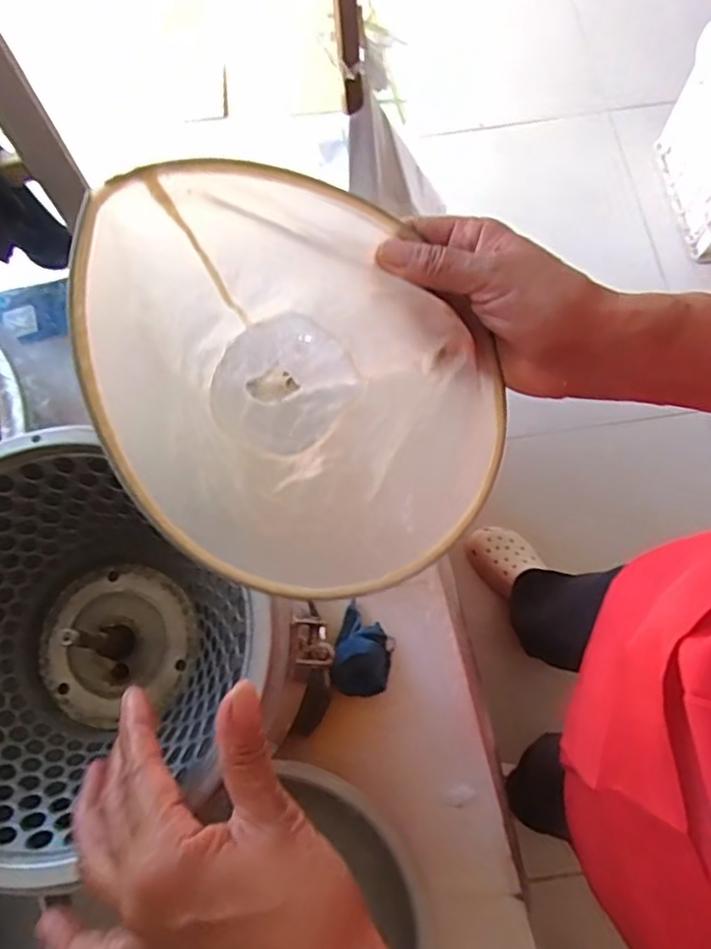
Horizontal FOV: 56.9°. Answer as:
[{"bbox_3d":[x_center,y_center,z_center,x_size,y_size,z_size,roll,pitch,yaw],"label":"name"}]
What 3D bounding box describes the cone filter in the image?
[{"bbox_3d":[-0.029,-0.044,0.339,0.209,0.081,0.197,4,87,-19],"label":"cone filter"}]

